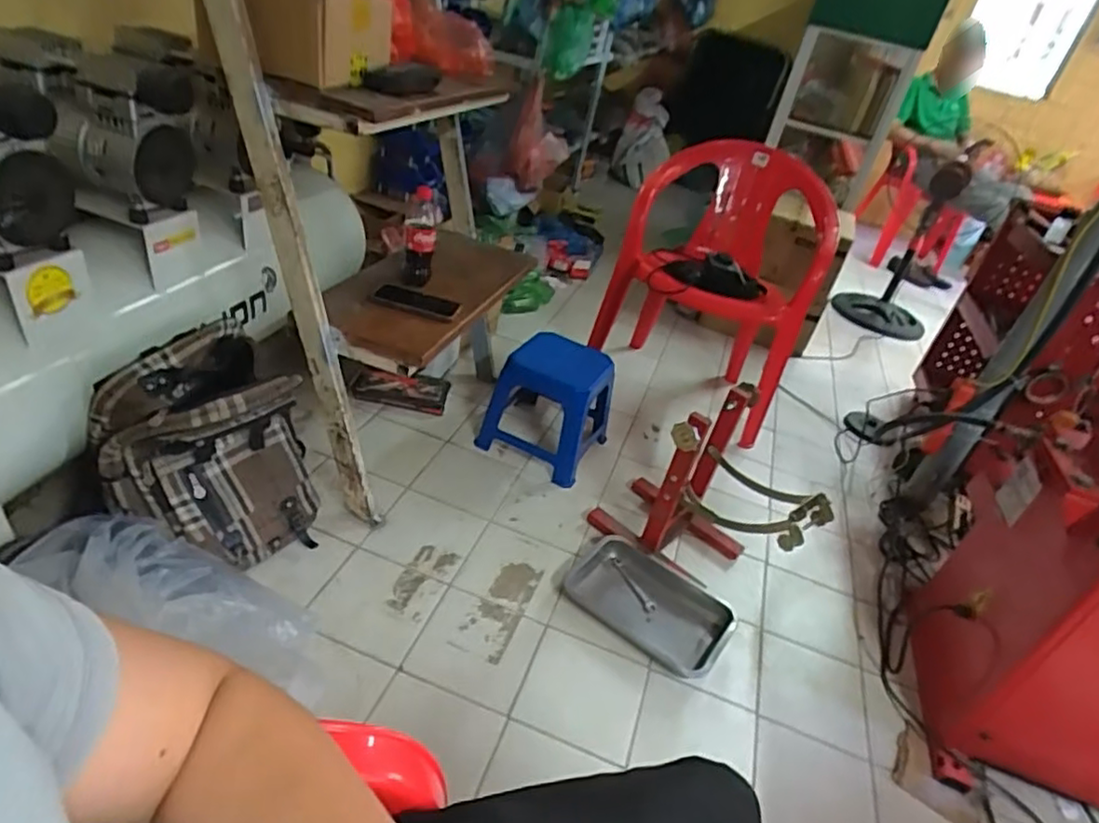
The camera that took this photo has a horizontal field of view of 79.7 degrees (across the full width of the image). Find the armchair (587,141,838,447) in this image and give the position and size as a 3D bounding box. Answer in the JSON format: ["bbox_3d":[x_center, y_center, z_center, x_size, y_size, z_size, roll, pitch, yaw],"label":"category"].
[{"bbox_3d":[0.466,-0.342,1.827,0.501,0.662,0.499,24,35,15],"label":"armchair"}]

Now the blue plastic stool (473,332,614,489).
[{"bbox_3d":[0.004,-0.024,1.587,0.256,0.254,0.230,24,35,15],"label":"blue plastic stool"}]

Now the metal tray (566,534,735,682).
[{"bbox_3d":[0.192,0.377,1.293,0.321,0.042,0.216,25,35,16],"label":"metal tray"}]

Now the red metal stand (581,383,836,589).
[{"bbox_3d":[0.329,0.165,1.328,0.407,0.372,0.236,31,38,25],"label":"red metal stand"}]

